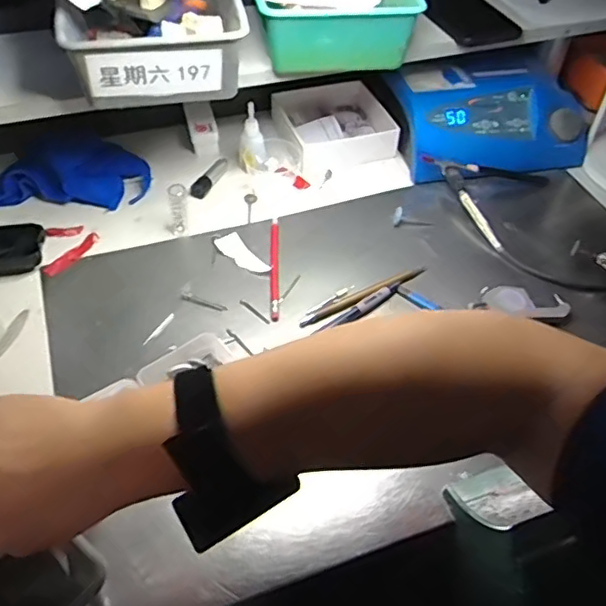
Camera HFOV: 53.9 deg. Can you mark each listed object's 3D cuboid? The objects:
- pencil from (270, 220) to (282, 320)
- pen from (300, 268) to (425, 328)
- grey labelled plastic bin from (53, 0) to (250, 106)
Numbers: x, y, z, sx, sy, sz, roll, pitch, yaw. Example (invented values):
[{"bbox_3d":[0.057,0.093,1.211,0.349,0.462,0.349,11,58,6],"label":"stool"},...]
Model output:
[{"bbox_3d":[-0.028,-0.043,0.609,0.011,0.013,0.147,0,49,-3],"label":"pencil"},{"bbox_3d":[0.064,-0.008,0.582,0.147,0.013,0.013,-23,54,-21],"label":"pen"},{"bbox_3d":[-0.137,-0.251,0.563,0.163,0.065,0.140,-9,50,-10],"label":"grey labelled plastic bin"}]

